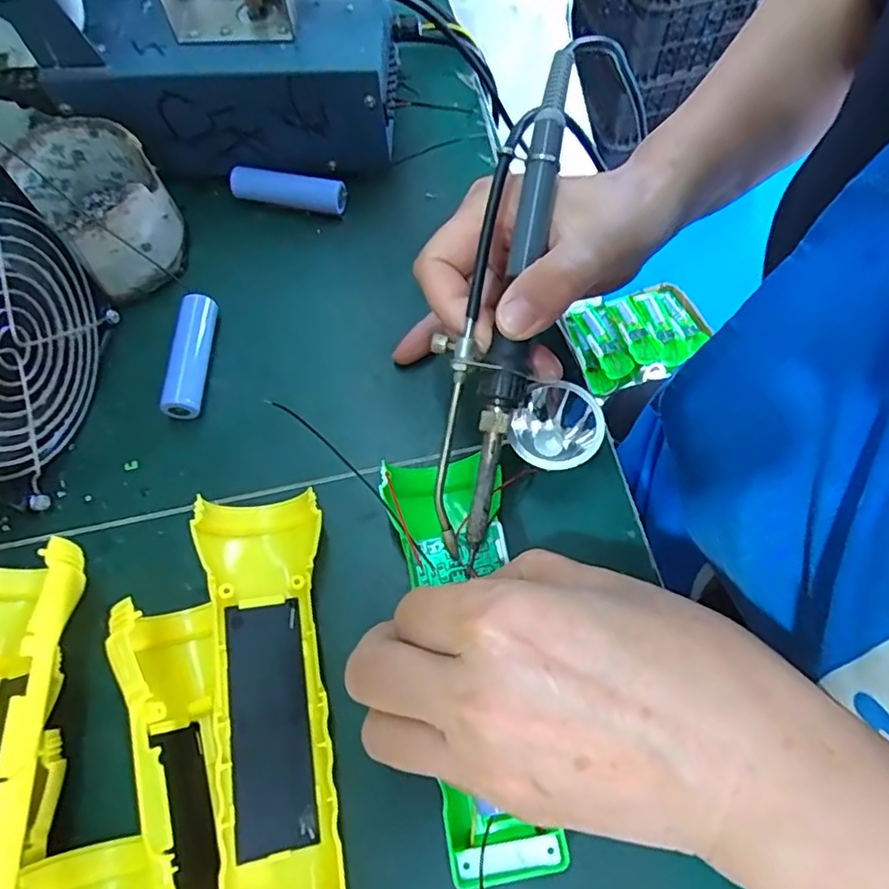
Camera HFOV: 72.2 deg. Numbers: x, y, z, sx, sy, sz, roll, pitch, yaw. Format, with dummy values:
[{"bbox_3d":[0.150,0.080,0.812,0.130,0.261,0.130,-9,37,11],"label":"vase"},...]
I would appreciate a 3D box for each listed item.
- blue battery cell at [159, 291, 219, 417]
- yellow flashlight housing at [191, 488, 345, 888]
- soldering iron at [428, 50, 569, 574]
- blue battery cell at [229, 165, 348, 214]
[{"bbox_3d":[-0.129,-0.045,0.314,0.016,0.020,0.066,0,65,0],"label":"blue battery cell"},{"bbox_3d":[-0.069,0.095,0.242,0.048,0.030,0.169,-12,65,-5],"label":"yellow flashlight housing"},{"bbox_3d":[0.022,-0.058,0.251,0.031,0.024,0.197,10,88,5],"label":"soldering iron"},{"bbox_3d":[-0.090,-0.150,0.360,0.066,0.023,0.017,10,65,4],"label":"blue battery cell"}]

